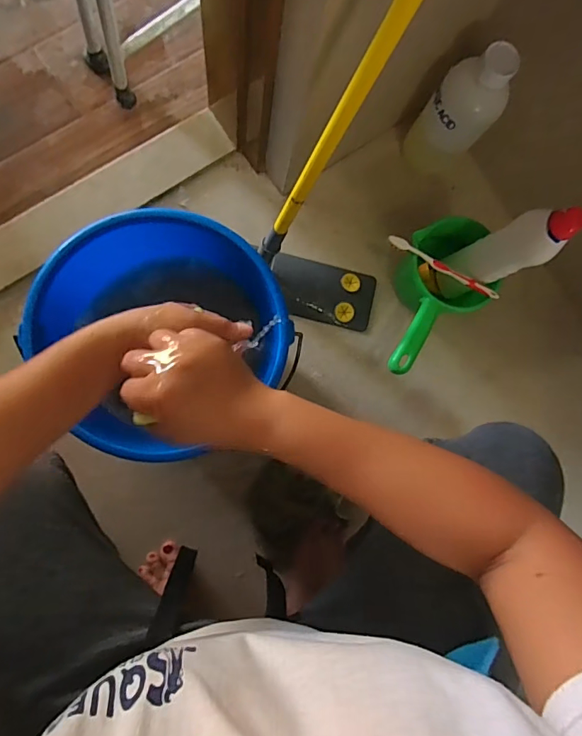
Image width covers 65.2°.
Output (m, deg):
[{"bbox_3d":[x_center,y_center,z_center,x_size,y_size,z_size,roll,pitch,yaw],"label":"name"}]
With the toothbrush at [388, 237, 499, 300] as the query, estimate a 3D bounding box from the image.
[{"bbox_3d":[0.217,-0.143,0.648,0.173,0.014,0.015,28,83,-4],"label":"toothbrush"}]

